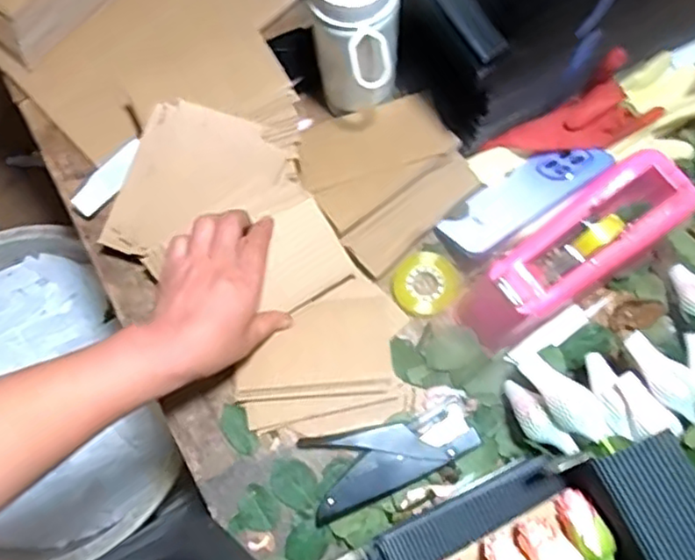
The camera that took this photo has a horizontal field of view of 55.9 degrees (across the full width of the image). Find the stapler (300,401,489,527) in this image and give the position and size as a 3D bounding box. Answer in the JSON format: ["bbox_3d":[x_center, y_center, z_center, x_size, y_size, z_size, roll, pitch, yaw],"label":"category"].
[{"bbox_3d":[0.036,0.148,0.564,0.145,0.023,0.069,-22,76,-5],"label":"stapler"}]

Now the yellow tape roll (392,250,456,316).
[{"bbox_3d":[0.073,0.004,0.617,0.058,0.017,0.057,-37,94,-8],"label":"yellow tape roll"}]

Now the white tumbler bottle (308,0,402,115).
[{"bbox_3d":[0.008,-0.201,0.562,0.082,0.161,0.087,2,75,2],"label":"white tumbler bottle"}]

